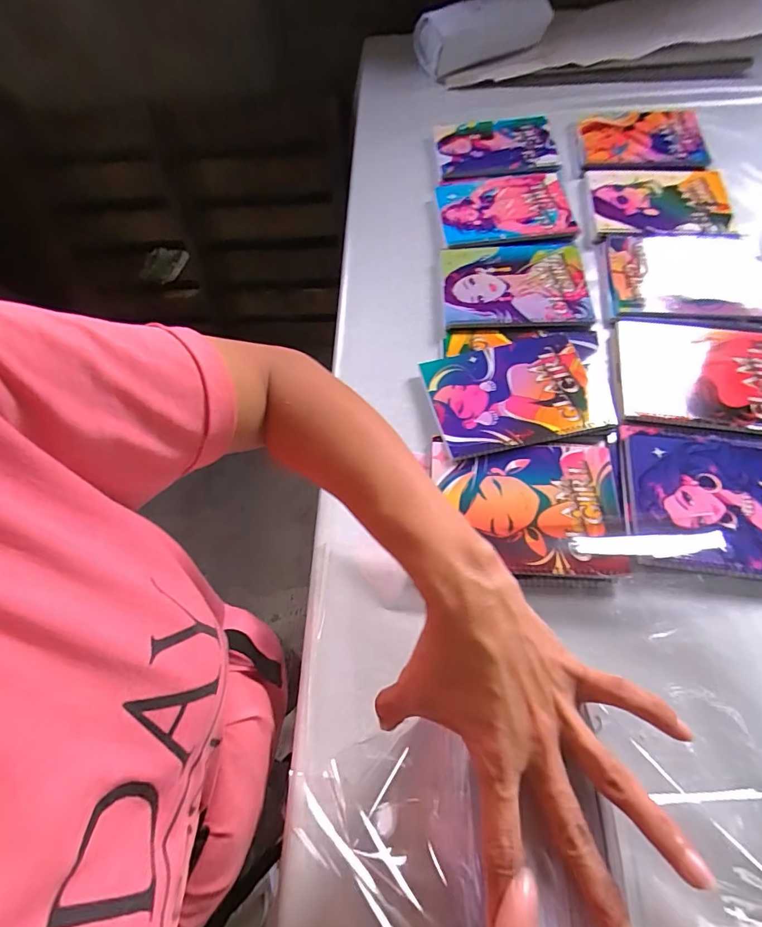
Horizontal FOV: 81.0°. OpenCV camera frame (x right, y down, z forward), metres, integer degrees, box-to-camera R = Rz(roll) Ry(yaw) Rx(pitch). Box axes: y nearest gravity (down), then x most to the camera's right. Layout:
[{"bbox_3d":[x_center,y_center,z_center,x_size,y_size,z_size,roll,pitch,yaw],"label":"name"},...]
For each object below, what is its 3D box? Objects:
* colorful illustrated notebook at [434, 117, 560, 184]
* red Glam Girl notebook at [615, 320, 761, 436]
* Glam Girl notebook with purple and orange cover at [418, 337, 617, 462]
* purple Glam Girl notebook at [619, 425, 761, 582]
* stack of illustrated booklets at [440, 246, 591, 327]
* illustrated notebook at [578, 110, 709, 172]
[{"bbox_3d":[0.191,-0.535,0.752,0.187,0.016,0.146,-1,65,1],"label":"colorful illustrated notebook"},{"bbox_3d":[0.394,-0.109,0.546,0.199,0.019,0.159,9,66,6],"label":"red Glam Girl notebook"},{"bbox_3d":[0.163,-0.085,0.547,0.196,0.011,0.144,-11,65,-3],"label":"Glam Girl notebook with purple and orange cover"},{"bbox_3d":[0.366,0.041,0.472,0.205,0.022,0.158,10,66,7],"label":"purple Glam Girl notebook"},{"bbox_3d":[0.185,-0.247,0.621,0.191,0.014,0.146,0,65,2],"label":"stack of illustrated booklets"},{"bbox_3d":[0.434,-0.532,0.737,0.203,0.016,0.146,1,65,2],"label":"illustrated notebook"}]

